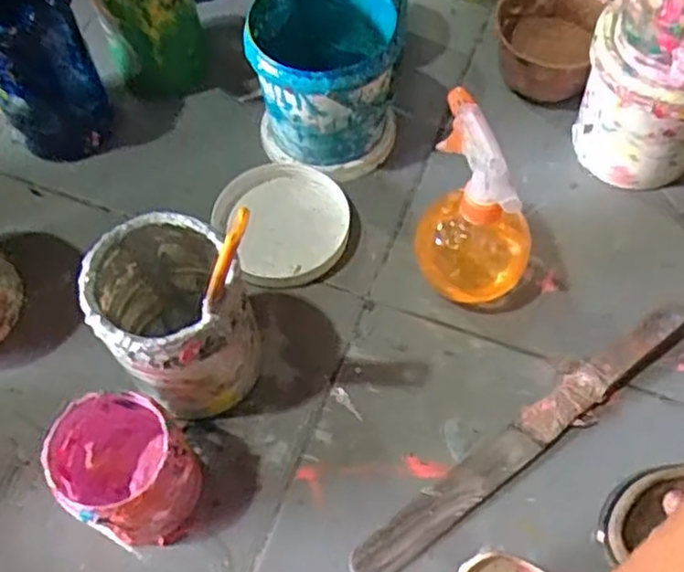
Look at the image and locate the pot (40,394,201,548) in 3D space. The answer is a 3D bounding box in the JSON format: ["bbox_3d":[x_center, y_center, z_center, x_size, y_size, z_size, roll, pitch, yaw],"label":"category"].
[{"bbox_3d":[-0.149,0.124,0.491,0.094,0.098,0.080,27,64,15],"label":"pot"}]

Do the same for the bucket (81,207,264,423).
[{"bbox_3d":[-0.114,0.028,0.515,0.101,0.140,0.114,-34,65,-17],"label":"bucket"}]

